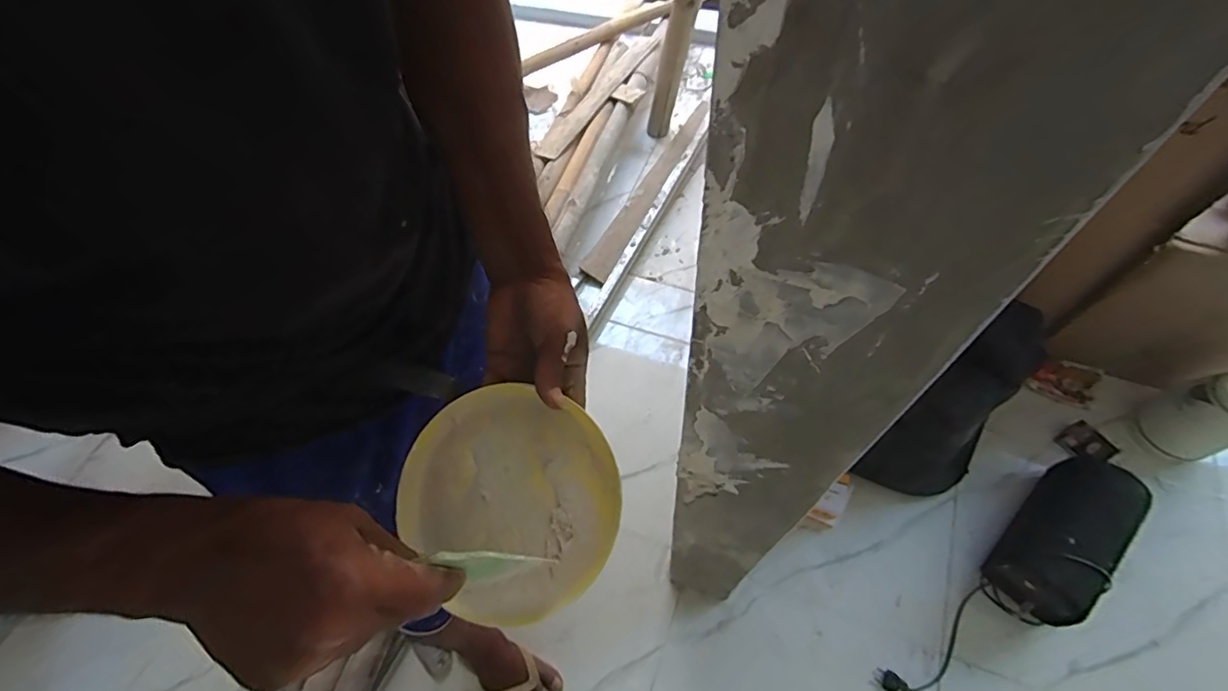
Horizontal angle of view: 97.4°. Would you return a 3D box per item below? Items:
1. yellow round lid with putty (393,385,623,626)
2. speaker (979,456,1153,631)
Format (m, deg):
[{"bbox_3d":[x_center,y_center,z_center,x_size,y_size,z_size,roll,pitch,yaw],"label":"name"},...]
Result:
[{"bbox_3d":[-0.083,0.117,0.429,0.159,0.022,0.178,-41,72,-11],"label":"yellow round lid with putty"},{"bbox_3d":[0.889,0.373,1.066,0.149,0.157,0.328,39,70,23],"label":"speaker"}]

